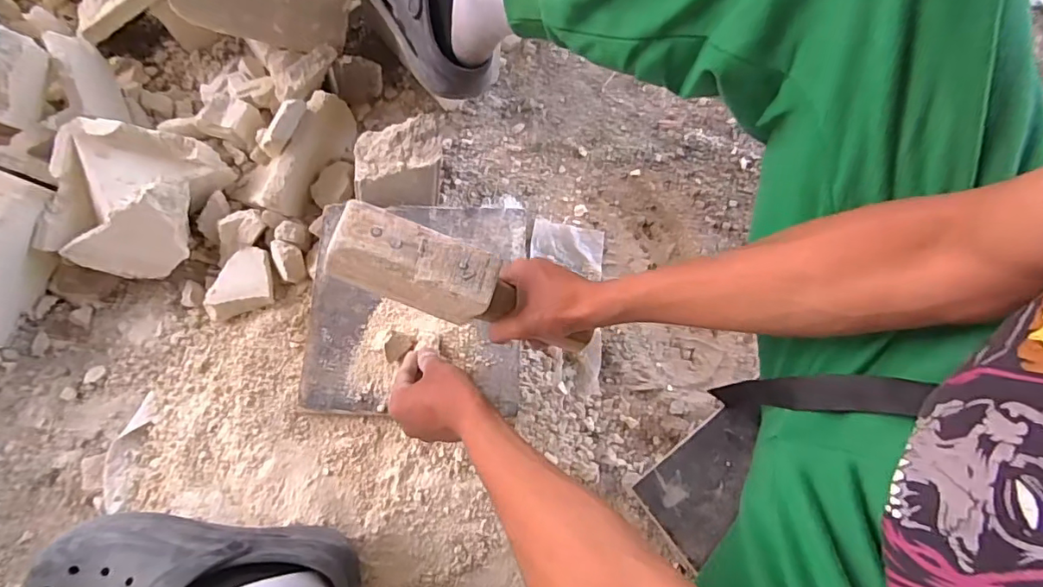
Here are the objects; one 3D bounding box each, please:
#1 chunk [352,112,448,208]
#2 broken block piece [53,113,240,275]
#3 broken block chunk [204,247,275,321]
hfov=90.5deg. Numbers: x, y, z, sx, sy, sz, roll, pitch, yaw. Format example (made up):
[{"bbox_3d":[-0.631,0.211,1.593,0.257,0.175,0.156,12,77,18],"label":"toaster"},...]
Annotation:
[{"bbox_3d":[-0.154,-0.166,0.654,0.111,0.049,0.105,1,75,-2],"label":"chunk"},{"bbox_3d":[-0.469,-0.110,0.625,0.178,0.090,0.168,11,74,0],"label":"broken block piece"},{"bbox_3d":[-0.342,-0.015,0.623,0.077,0.024,0.076,-17,81,-26],"label":"broken block chunk"}]

